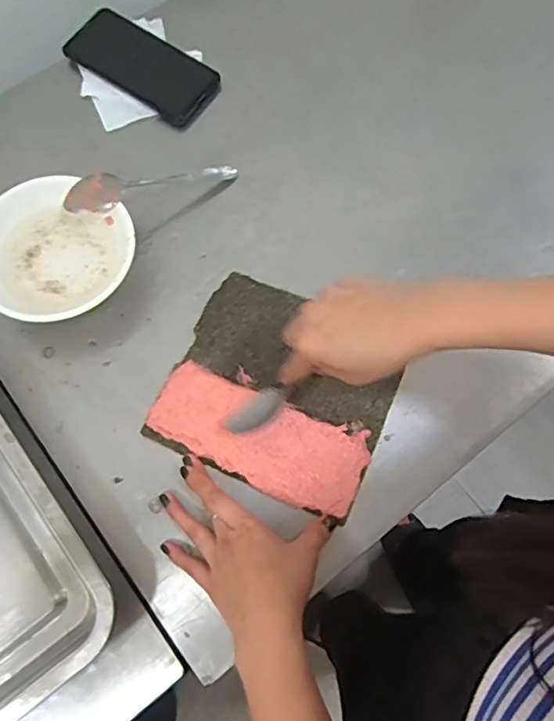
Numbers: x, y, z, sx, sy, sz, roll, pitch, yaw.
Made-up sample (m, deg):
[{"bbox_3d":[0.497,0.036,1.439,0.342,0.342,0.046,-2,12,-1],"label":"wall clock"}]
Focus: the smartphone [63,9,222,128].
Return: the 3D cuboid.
[{"bbox_3d":[-0.146,-0.325,0.609,0.166,0.017,0.074,34,77,10],"label":"smartphone"}]

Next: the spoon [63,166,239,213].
[{"bbox_3d":[-0.119,-0.174,0.547,0.175,0.025,0.034,-21,73,-27],"label":"spoon"}]

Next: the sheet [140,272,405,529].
[{"bbox_3d":[0.003,0.027,0.503,0.194,0.014,0.177,23,74,7],"label":"sheet"}]

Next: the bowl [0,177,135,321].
[{"bbox_3d":[-0.205,-0.102,0.520,0.141,0.043,0.132,0,74,0],"label":"bowl"}]

